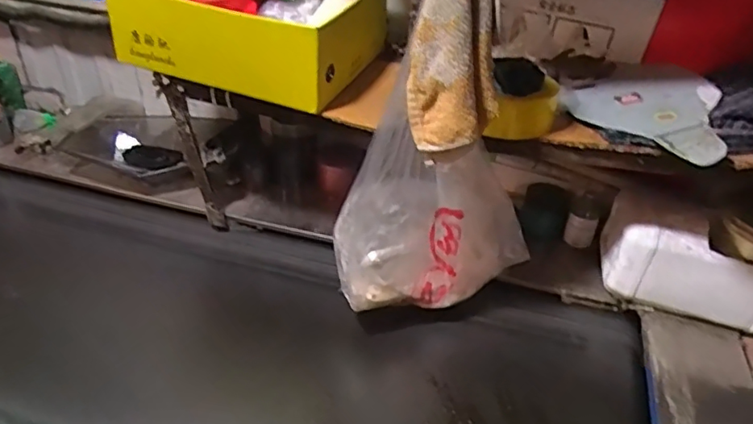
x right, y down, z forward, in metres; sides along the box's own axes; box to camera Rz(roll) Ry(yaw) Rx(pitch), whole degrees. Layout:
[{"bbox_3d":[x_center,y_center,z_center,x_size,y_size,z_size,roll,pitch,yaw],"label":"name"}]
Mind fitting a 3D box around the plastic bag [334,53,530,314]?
[{"bbox_3d":[0.074,0.009,0.741,0.263,0.254,0.102,5,35,3],"label":"plastic bag"}]

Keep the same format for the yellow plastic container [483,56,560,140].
[{"bbox_3d":[0.180,-0.143,0.739,0.095,0.081,0.073,-7,36,-13],"label":"yellow plastic container"}]

